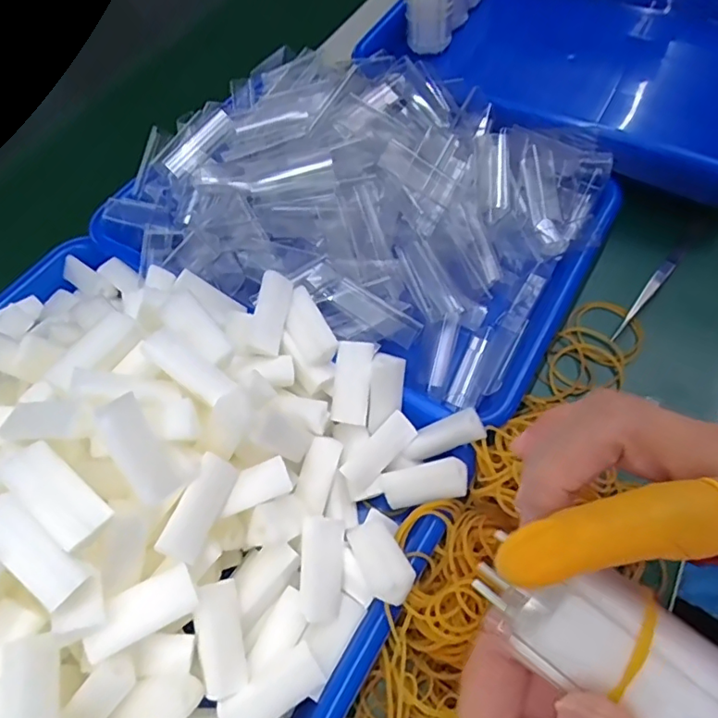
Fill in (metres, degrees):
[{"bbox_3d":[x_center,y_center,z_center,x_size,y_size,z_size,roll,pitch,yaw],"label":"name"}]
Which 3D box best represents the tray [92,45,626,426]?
[{"bbox_3d":[0.000,-0.117,0.383,0.322,0.093,0.230,24,64,17],"label":"tray"}]

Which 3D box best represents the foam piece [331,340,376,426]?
[{"bbox_3d":[-0.003,0.013,0.298,0.021,0.011,0.045,4,81,7],"label":"foam piece"}]

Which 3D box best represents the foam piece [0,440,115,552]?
[{"bbox_3d":[-0.119,0.053,0.212,0.044,0.009,0.020,41,69,10],"label":"foam piece"}]

